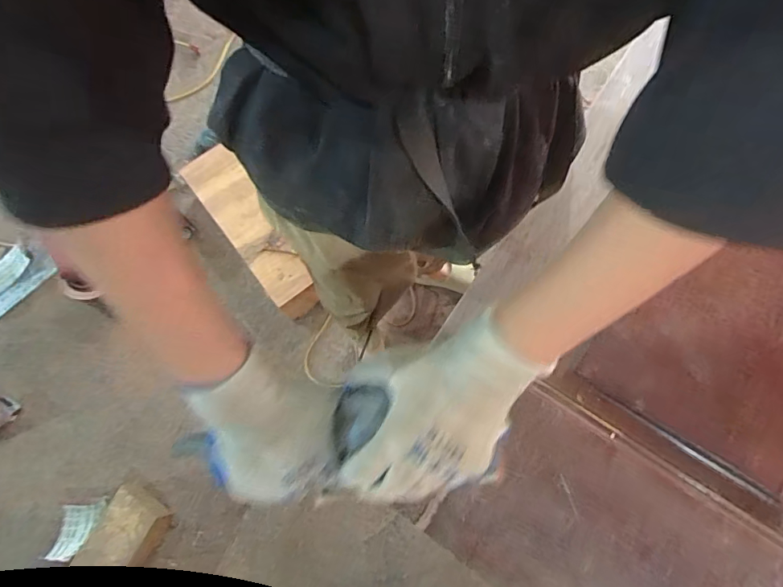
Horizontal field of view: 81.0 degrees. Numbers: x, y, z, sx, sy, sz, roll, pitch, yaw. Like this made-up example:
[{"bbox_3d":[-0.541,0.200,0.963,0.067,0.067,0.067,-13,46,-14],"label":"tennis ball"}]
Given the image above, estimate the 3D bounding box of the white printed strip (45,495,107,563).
[{"bbox_3d":[-0.773,0.571,1.116,0.083,0.026,0.139,4,53,-1],"label":"white printed strip"}]

